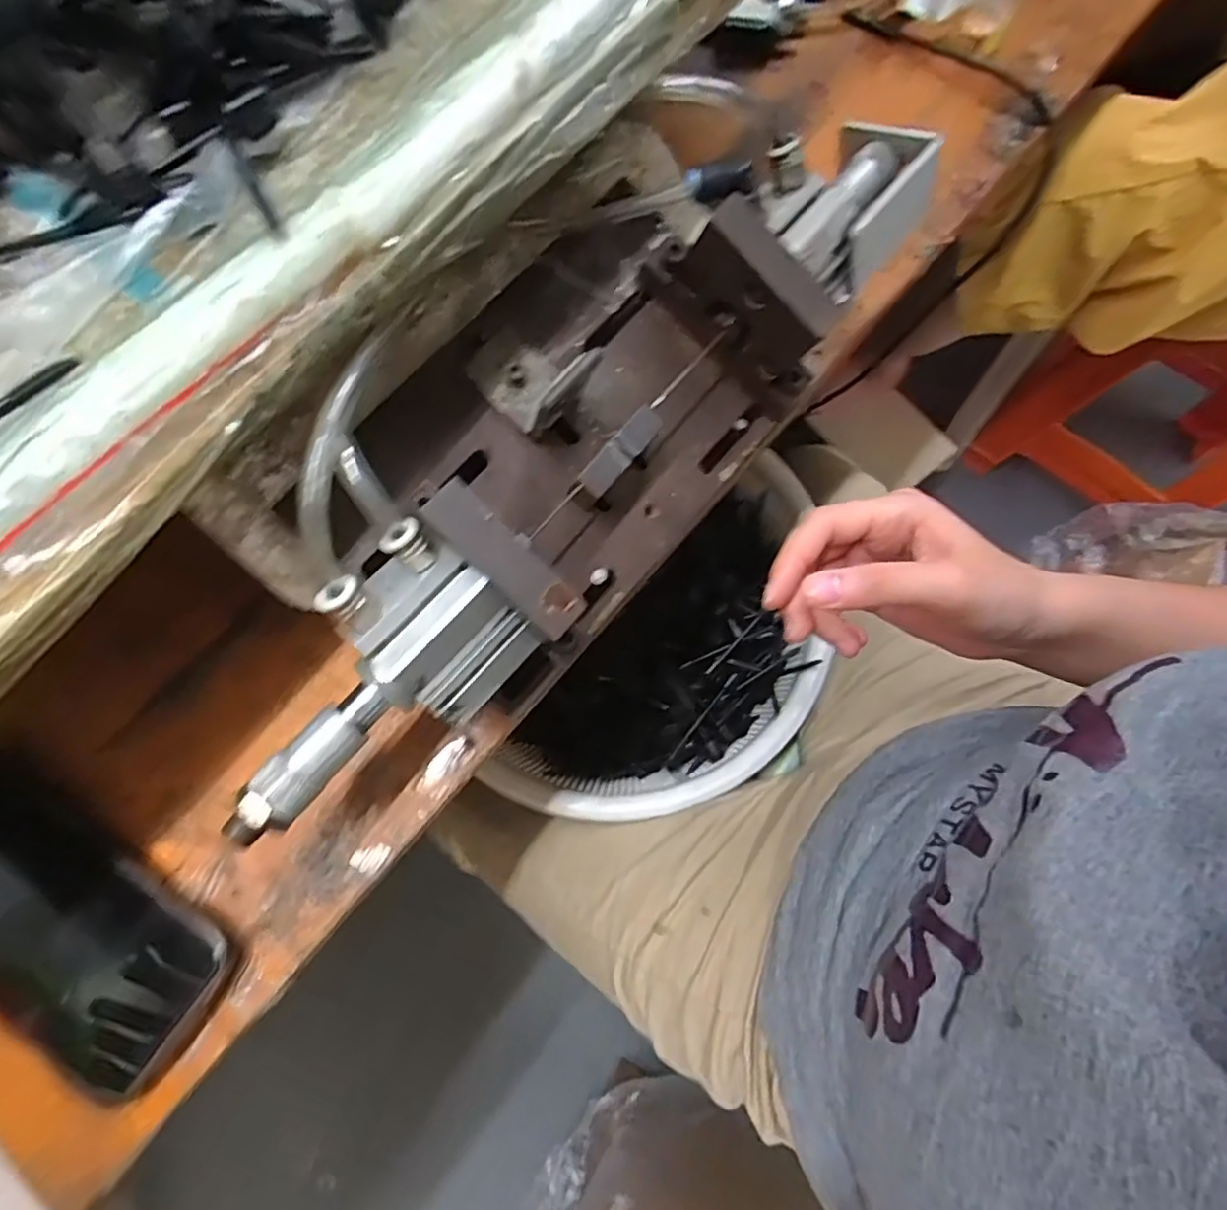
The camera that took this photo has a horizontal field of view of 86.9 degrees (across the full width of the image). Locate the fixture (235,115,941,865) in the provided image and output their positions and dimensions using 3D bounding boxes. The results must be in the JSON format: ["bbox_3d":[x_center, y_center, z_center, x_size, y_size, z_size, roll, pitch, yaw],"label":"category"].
[{"bbox_3d":[-0.009,-0.085,0.300,0.118,0.090,0.435,39,78,9],"label":"fixture"}]

